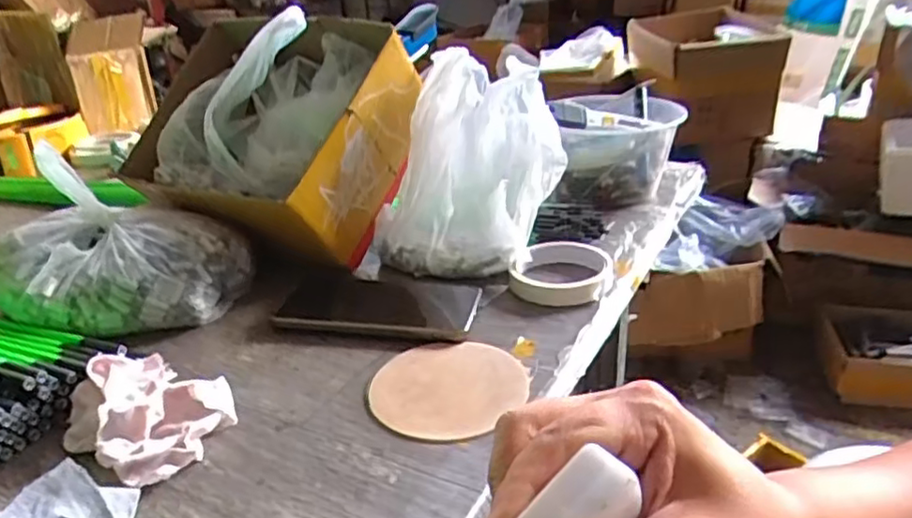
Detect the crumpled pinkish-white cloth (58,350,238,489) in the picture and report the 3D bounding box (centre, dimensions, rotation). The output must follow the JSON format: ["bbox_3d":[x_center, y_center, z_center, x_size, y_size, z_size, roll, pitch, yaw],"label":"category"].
[{"bbox_3d":[-0.193,0.091,0.422,0.102,0.040,0.084,15,31,32],"label":"crumpled pinkish-white cloth"}]

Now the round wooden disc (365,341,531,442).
[{"bbox_3d":[-0.003,0.089,0.456,0.105,0.005,0.105,-2,26,1],"label":"round wooden disc"}]

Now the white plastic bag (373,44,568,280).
[{"bbox_3d":[0.009,-0.088,0.611,0.164,0.170,0.137,3,27,12],"label":"white plastic bag"}]

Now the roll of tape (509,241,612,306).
[{"bbox_3d":[0.088,0.011,0.571,0.083,0.025,0.082,-2,26,1],"label":"roll of tape"}]

